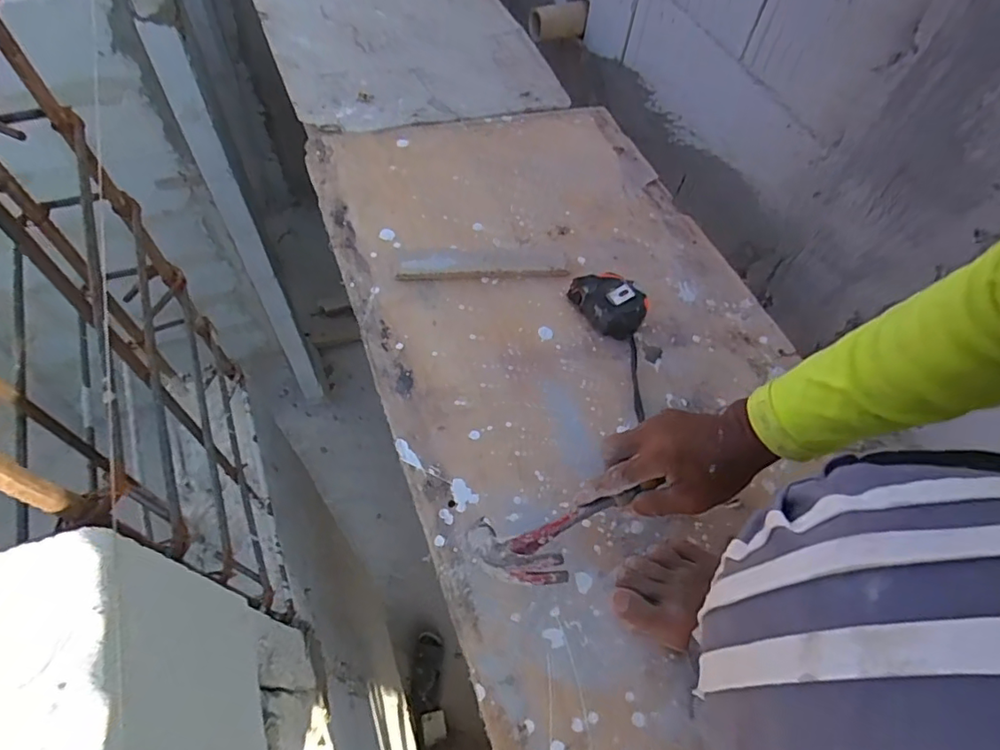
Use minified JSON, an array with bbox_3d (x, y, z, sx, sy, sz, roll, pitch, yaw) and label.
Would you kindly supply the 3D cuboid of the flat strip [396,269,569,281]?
[{"bbox_3d":[-0.020,-0.122,0.681,0.206,0.012,0.011,-4,58,-5],"label":"flat strip"}]

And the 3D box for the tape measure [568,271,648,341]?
[{"bbox_3d":[0.131,-0.085,0.668,0.069,0.042,0.089,-35,67,-23],"label":"tape measure"}]

